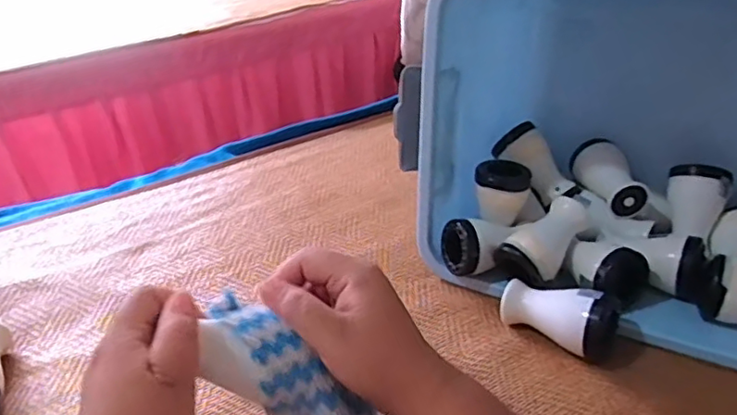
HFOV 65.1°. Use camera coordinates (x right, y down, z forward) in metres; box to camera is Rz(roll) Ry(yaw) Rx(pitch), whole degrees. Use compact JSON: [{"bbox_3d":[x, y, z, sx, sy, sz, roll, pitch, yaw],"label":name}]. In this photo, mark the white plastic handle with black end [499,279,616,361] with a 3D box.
[{"bbox_3d":[0.173,0.097,0.527,0.104,0.053,0.052,11,35,19],"label":"white plastic handle with black end"}]

